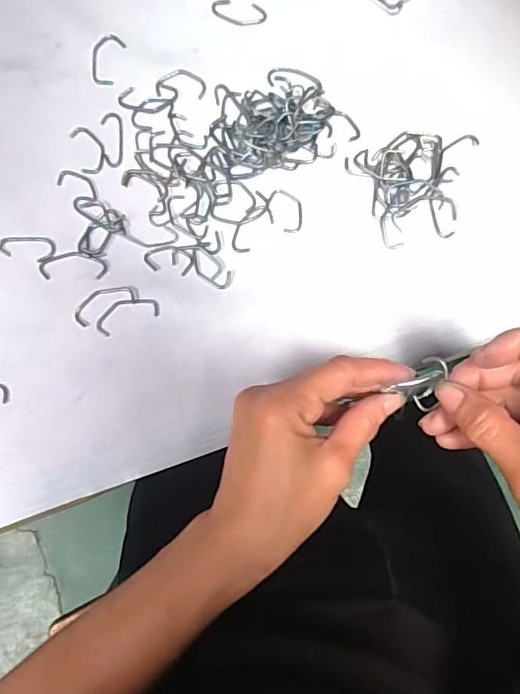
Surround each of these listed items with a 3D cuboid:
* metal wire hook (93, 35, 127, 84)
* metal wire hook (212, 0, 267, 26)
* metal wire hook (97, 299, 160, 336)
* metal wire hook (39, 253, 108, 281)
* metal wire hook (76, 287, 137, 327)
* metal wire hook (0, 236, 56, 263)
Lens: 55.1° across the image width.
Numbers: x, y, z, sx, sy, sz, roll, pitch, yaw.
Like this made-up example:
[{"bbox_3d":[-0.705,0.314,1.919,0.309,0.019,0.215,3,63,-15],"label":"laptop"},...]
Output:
[{"bbox_3d":[-0.103,-0.191,0.330,0.019,0.004,0.034,19,84,1],"label":"metal wire hook"},{"bbox_3d":[-0.014,-0.229,0.343,0.037,0.004,0.017,8,84,-1],"label":"metal wire hook"},{"bbox_3d":[-0.083,-0.021,0.311,0.040,0.004,0.017,-23,85,-3],"label":"metal wire hook"},{"bbox_3d":[-0.118,-0.052,0.317,0.042,0.004,0.017,3,84,-1],"label":"metal wire hook"},{"bbox_3d":[-0.097,-0.028,0.311,0.040,0.004,0.017,-27,85,-4],"label":"metal wire hook"},{"bbox_3d":[-0.149,-0.063,0.316,0.035,0.004,0.016,5,84,-1],"label":"metal wire hook"}]

